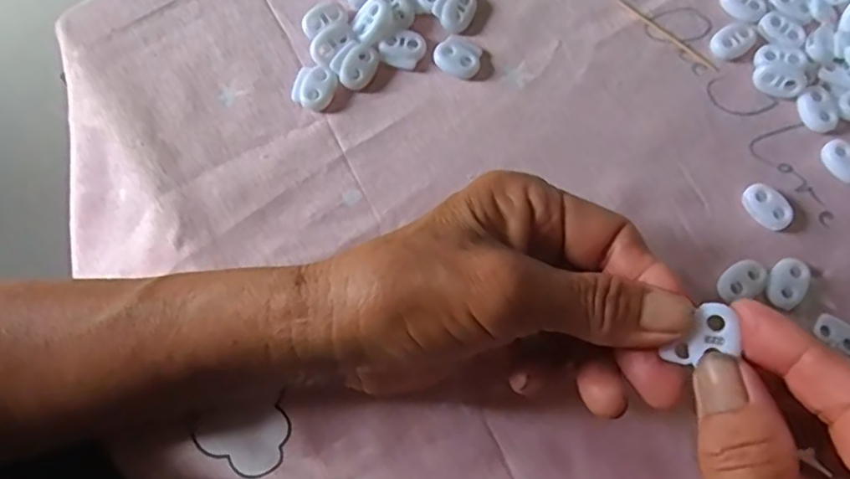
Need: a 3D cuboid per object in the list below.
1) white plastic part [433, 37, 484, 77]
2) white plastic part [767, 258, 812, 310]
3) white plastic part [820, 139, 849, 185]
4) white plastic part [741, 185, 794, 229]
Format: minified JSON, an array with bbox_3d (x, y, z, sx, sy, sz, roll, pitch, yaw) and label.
[{"bbox_3d":[0.016,-0.086,0.294,0.022,0.005,0.018,25,76,7],"label":"white plastic part"},{"bbox_3d":[0.155,0.019,0.266,0.016,0.005,0.023,24,76,7],"label":"white plastic part"},{"bbox_3d":[0.190,-0.035,0.281,0.015,0.006,0.022,-35,77,-9],"label":"white plastic part"},{"bbox_3d":[0.151,-0.014,0.275,0.014,0.007,0.023,-43,79,-10],"label":"white plastic part"}]

